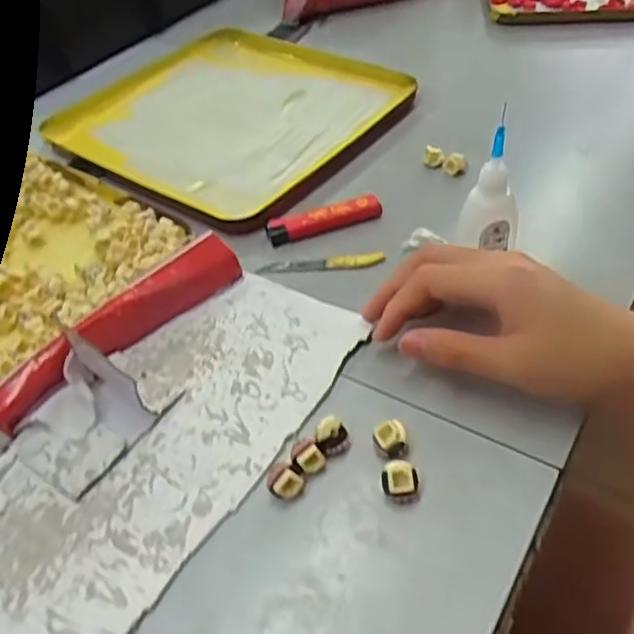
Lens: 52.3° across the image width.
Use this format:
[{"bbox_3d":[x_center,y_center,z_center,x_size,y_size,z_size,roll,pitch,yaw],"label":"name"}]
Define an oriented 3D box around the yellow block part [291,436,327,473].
[{"bbox_3d":[-0.005,0.066,0.305,0.013,0.014,0.016,-37,52,-26],"label":"yellow block part"}]

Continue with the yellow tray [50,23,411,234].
[{"bbox_3d":[-0.068,-0.170,0.538,0.225,0.023,0.241,27,55,29],"label":"yellow tray"}]

